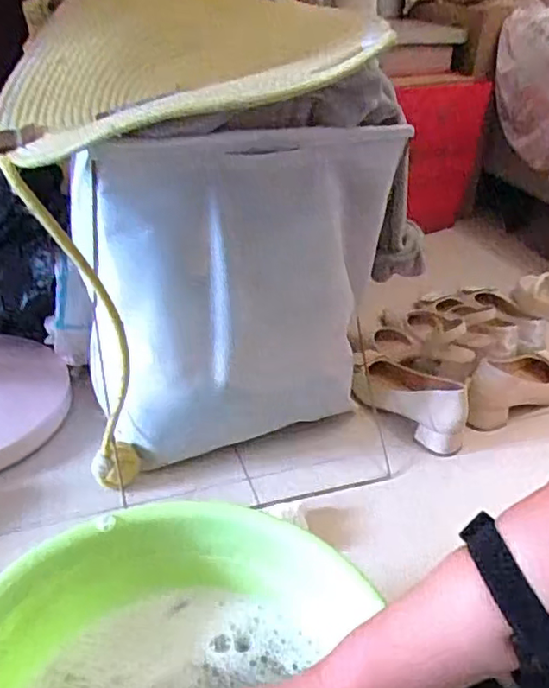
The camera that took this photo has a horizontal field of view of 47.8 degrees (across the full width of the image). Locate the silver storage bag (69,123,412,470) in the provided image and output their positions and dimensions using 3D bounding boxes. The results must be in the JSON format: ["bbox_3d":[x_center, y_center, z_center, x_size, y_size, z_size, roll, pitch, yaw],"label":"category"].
[{"bbox_3d":[-0.032,-0.059,0.751,0.358,0.386,0.111,-15,36,-26],"label":"silver storage bag"}]

